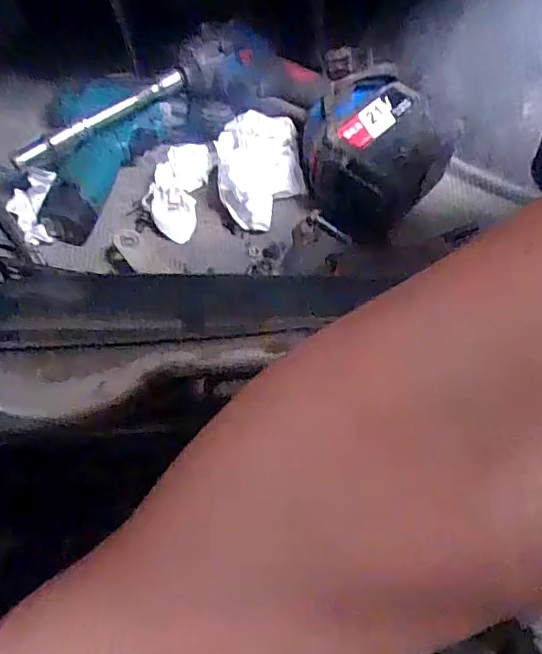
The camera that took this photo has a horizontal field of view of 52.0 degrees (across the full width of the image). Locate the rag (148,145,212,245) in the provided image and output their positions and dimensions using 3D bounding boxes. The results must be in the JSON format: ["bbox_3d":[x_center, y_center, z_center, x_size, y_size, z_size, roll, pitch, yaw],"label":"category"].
[{"bbox_3d":[-0.089,-0.127,0.530,0.047,0.031,0.093,8,75,2],"label":"rag"}]

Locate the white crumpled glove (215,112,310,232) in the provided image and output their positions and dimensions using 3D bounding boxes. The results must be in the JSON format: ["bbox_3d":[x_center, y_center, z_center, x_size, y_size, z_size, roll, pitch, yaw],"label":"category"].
[{"bbox_3d":[-0.010,-0.148,0.524,0.080,0.056,0.098,-5,60,-5],"label":"white crumpled glove"}]

